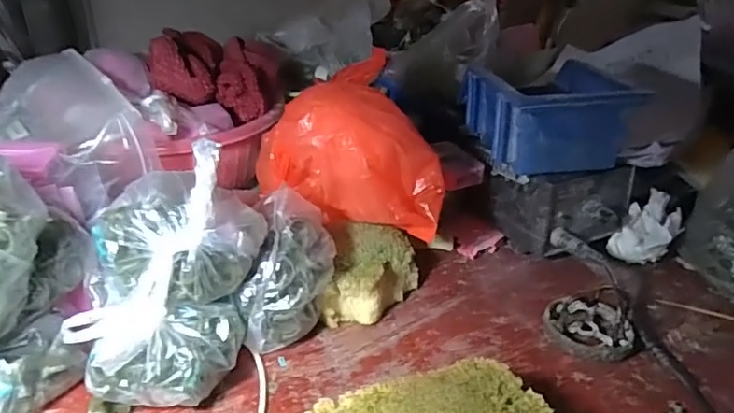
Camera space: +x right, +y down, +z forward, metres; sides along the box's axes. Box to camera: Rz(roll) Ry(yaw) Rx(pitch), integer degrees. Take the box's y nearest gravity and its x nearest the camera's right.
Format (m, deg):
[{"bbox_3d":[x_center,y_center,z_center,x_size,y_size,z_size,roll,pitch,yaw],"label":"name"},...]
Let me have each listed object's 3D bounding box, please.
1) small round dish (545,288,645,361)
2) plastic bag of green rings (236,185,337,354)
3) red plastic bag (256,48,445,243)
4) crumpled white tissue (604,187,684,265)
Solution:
[{"bbox_3d":[0.190,0.097,0.455,0.078,0.020,0.066,-10,31,-20],"label":"small round dish"},{"bbox_3d":[-0.061,0.052,0.443,0.066,0.096,0.091,1,29,-1],"label":"plastic bag of green rings"},{"bbox_3d":[-0.019,-0.059,0.504,0.122,0.140,0.169,-15,33,-27],"label":"red plastic bag"},{"bbox_3d":[0.287,0.025,0.558,0.049,0.050,0.083,27,38,37],"label":"crumpled white tissue"}]

